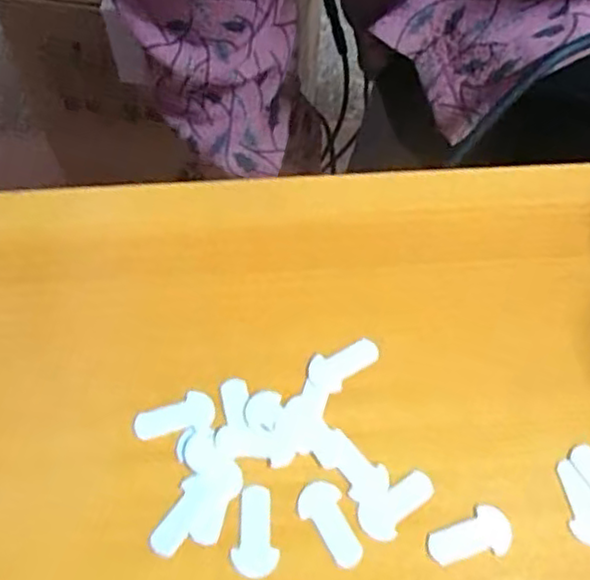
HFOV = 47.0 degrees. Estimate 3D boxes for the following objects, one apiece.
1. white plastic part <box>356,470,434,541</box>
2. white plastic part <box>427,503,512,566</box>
[{"bbox_3d":[0.021,0.042,0.134,0.017,0.004,0.008,-29,65,-17],"label":"white plastic part"},{"bbox_3d":[0.034,0.048,0.131,0.016,0.004,0.009,-20,62,-12],"label":"white plastic part"}]

